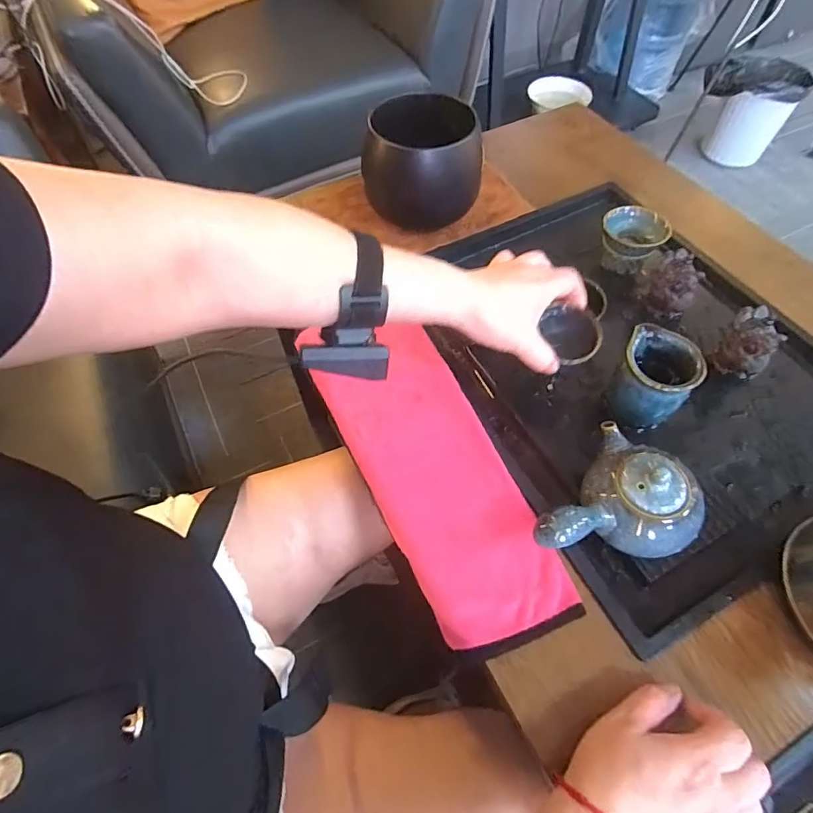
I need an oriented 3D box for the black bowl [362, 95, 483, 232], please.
[{"bbox_3d":[0.011,-0.298,0.589,0.128,0.110,0.117,-1,58,1],"label":"black bowl"}]

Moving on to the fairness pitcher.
[{"bbox_3d":[0.232,-0.024,0.461,0.068,0.081,0.070,-1,58,1],"label":"fairness pitcher"}]

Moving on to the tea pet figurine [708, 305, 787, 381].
[{"bbox_3d":[0.339,-0.059,0.491,0.036,0.070,0.049,-26,61,-14],"label":"tea pet figurine"}]

